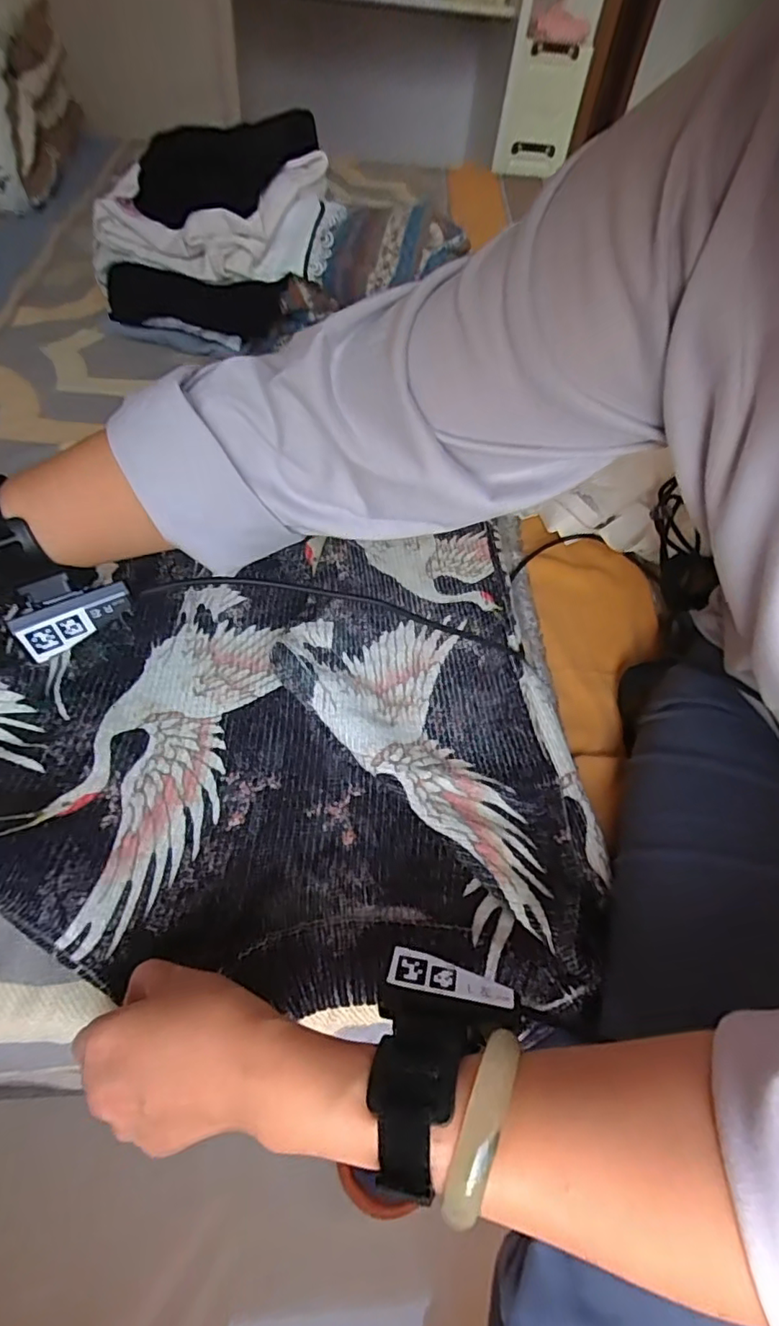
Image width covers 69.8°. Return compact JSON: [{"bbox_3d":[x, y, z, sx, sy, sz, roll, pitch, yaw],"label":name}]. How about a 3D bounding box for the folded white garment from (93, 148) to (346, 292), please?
[{"bbox_3d":[-0.221,-0.560,0.709,0.318,0.091,0.179,-3,55,-7],"label":"folded white garment"}]

